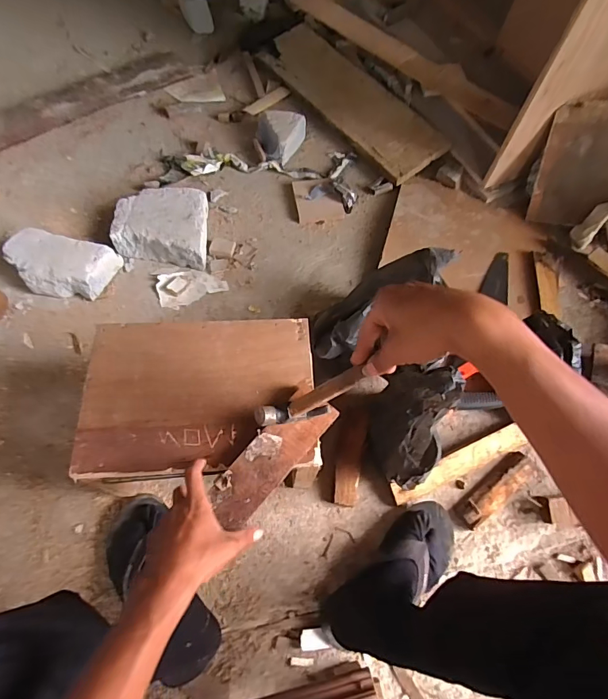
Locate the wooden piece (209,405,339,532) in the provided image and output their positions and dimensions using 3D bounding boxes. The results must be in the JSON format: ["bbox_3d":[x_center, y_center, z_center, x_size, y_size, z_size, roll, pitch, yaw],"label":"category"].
[{"bbox_3d":[-0.037,0.137,0.537,0.188,0.013,0.064,-41,73,-18],"label":"wooden piece"}]

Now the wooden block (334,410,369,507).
[{"bbox_3d":[0.084,0.197,0.762,0.048,0.028,0.167,10,65,2],"label":"wooden block"}]

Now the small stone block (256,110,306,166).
[{"bbox_3d":[-0.060,-0.562,1.109,0.128,0.065,0.140,1,65,-3],"label":"small stone block"}]

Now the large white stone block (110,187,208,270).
[{"bbox_3d":[-0.319,-0.283,0.952,0.205,0.063,0.186,3,65,-1],"label":"large white stone block"}]

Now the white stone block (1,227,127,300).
[{"bbox_3d":[-0.518,-0.177,0.888,0.211,0.068,0.121,10,65,2],"label":"white stone block"}]

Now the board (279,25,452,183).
[{"bbox_3d":[0.122,-0.733,1.209,0.186,0.027,0.674,-36,68,-4],"label":"board"}]

